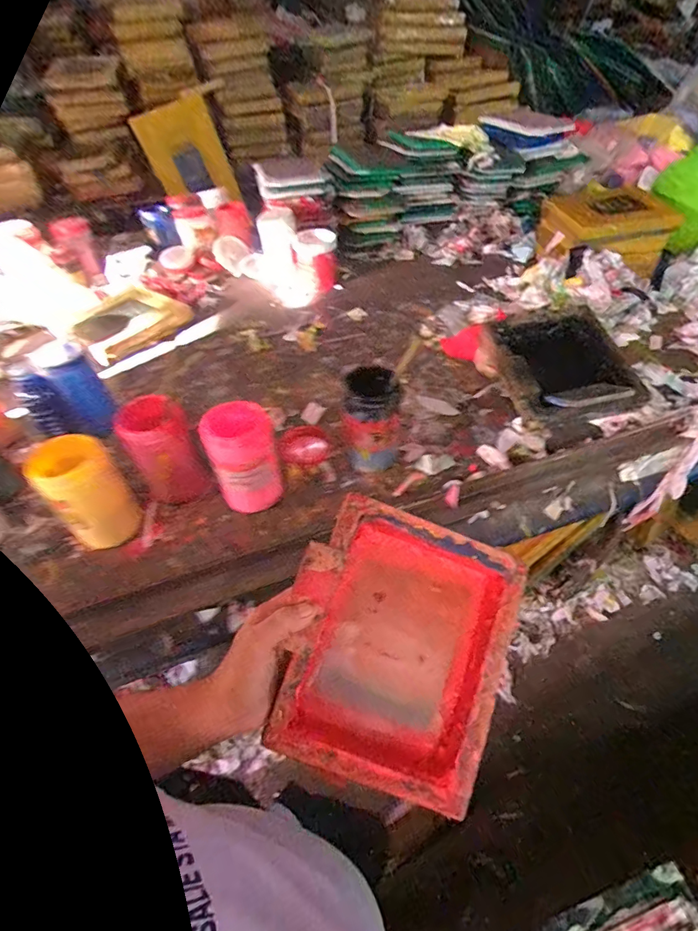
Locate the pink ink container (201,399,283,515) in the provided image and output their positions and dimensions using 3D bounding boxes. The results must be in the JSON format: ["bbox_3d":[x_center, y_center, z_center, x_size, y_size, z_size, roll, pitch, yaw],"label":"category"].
[{"bbox_3d":[-0.162,-0.012,0.701,0.095,0.152,0.093,-16,49,-10],"label":"pink ink container"}]

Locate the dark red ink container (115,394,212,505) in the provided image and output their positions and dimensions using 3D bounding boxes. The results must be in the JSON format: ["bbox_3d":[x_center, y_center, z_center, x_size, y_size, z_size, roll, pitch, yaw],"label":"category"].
[{"bbox_3d":[-0.297,-0.023,0.719,0.096,0.155,0.089,-22,51,-15],"label":"dark red ink container"}]

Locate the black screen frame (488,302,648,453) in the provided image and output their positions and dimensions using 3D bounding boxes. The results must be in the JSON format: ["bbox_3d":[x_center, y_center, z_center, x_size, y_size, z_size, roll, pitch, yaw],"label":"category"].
[{"bbox_3d":[0.440,-0.193,0.898,0.249,0.082,0.294,-13,49,-8],"label":"black screen frame"}]

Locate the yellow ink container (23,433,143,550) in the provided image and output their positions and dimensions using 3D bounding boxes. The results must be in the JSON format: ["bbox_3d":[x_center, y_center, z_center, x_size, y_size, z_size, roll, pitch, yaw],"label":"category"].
[{"bbox_3d":[-0.391,0.039,0.671,0.089,0.160,0.099,-33,54,-23],"label":"yellow ink container"}]

